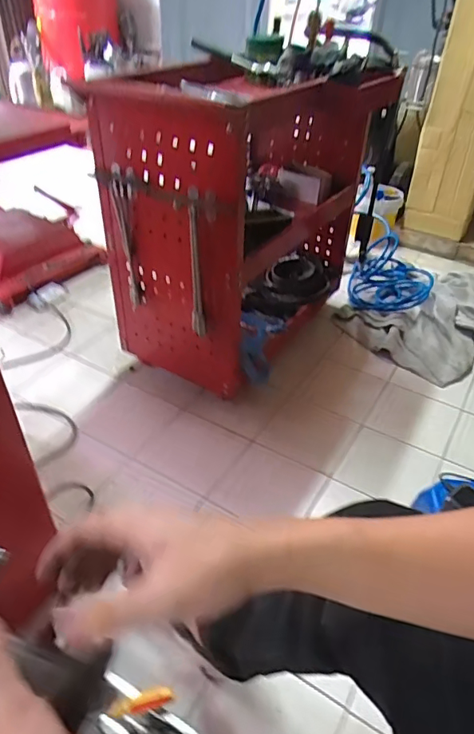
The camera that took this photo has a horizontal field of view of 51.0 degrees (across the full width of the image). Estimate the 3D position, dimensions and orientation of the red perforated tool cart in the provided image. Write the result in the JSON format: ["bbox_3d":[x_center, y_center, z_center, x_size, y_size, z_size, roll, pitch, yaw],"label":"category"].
[{"bbox_3d":[0.061,-0.424,1.320,0.409,0.623,0.829,24,43,24],"label":"red perforated tool cart"}]

